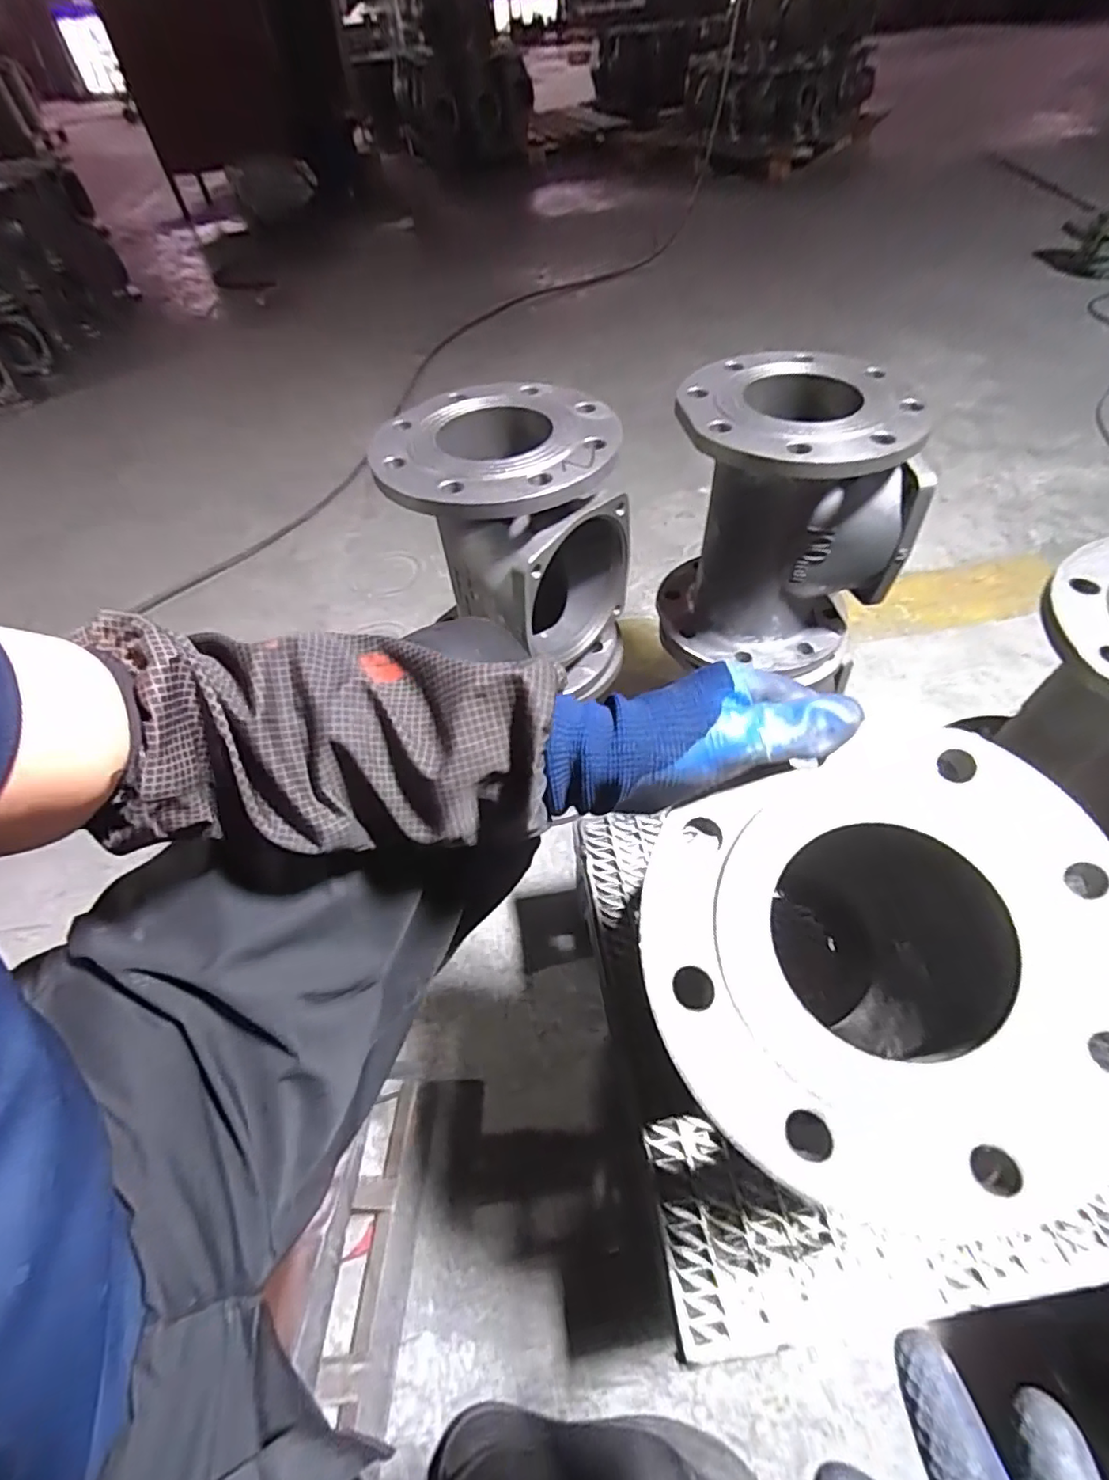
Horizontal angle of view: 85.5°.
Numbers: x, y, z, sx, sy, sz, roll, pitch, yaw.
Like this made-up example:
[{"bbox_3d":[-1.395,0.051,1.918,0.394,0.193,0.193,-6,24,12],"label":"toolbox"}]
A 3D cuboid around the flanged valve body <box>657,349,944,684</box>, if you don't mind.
[{"bbox_3d":[0.225,-0.225,0.623,0.202,0.248,0.201,-12,53,-5],"label":"flanged valve body"}]

